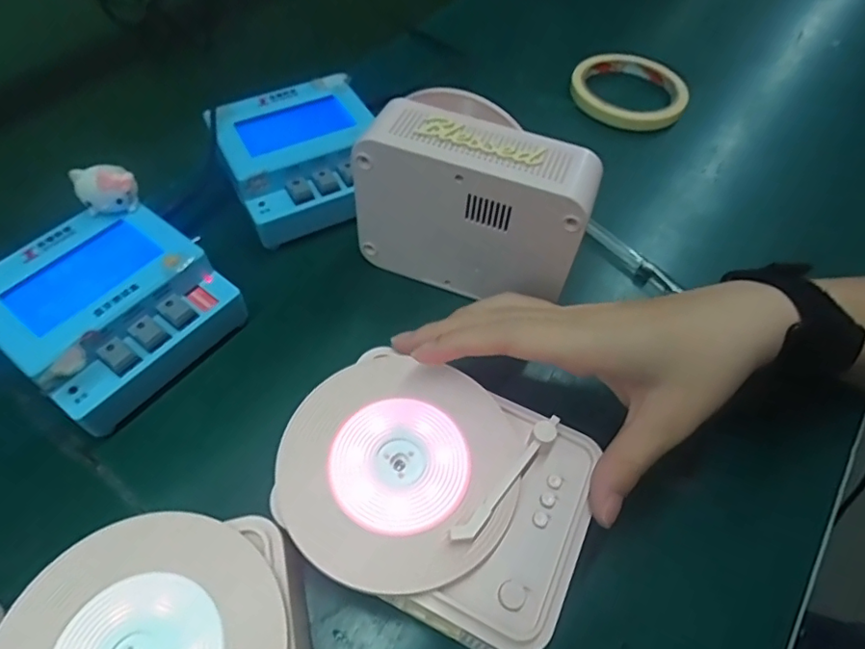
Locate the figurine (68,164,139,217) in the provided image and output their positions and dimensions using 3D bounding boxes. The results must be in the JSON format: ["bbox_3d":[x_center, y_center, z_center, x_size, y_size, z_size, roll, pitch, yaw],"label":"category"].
[{"bbox_3d":[-0.177,-0.073,0.300,0.028,0.023,0.020,-30,62,-20],"label":"figurine"}]

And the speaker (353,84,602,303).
[{"bbox_3d":[0.024,-0.069,0.314,0.122,0.094,0.051,19,57,11],"label":"speaker"}]

